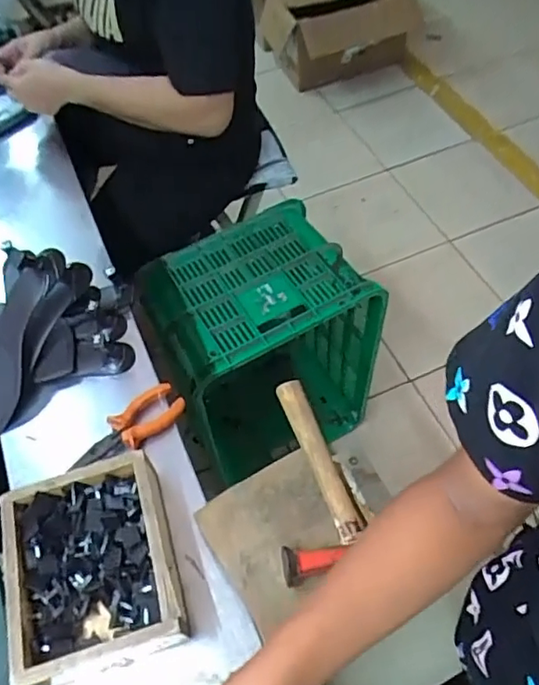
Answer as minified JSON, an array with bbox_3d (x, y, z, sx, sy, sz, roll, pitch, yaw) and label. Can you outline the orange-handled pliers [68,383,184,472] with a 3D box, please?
[{"bbox_3d":[-0.163,0.102,0.655,0.140,0.021,0.046,-38,62,-20],"label":"orange-handled pliers"}]

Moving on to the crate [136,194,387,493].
[{"bbox_3d":[-0.013,0.053,1.337,0.424,0.624,0.316,-30,60,-16],"label":"crate"}]

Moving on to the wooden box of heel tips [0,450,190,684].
[{"bbox_3d":[-0.170,0.215,0.547,0.159,0.047,0.187,-19,58,-9],"label":"wooden box of heel tips"}]

